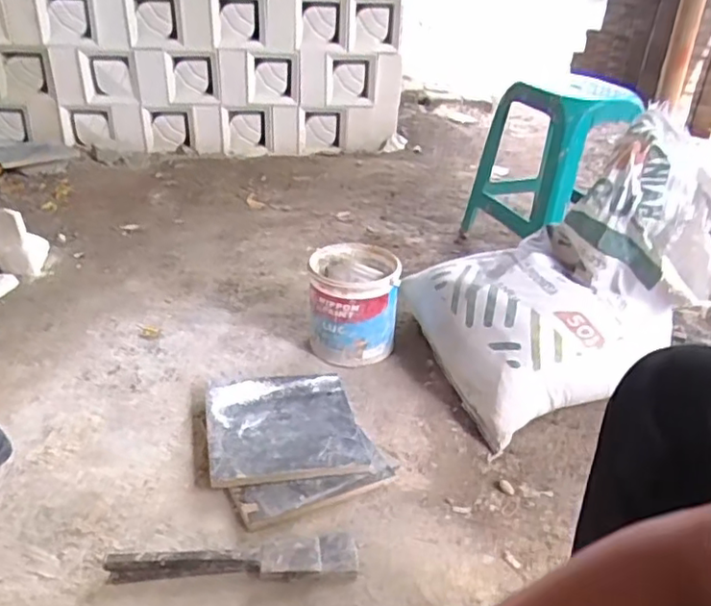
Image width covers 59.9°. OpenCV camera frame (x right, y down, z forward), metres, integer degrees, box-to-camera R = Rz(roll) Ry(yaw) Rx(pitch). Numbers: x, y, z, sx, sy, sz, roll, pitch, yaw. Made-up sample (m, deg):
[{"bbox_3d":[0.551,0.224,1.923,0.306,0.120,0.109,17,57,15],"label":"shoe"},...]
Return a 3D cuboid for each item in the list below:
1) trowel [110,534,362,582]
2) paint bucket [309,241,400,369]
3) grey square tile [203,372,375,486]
[{"bbox_3d":[-0.163,0.349,0.841,0.328,0.027,0.058,0,33,-7],"label":"trowel"},{"bbox_3d":[-0.008,0.004,1.275,0.180,0.194,0.174,3,32,-6],"label":"paint bucket"},{"bbox_3d":[-0.123,0.204,1.057,0.257,0.019,0.257,-2,32,-19],"label":"grey square tile"}]

